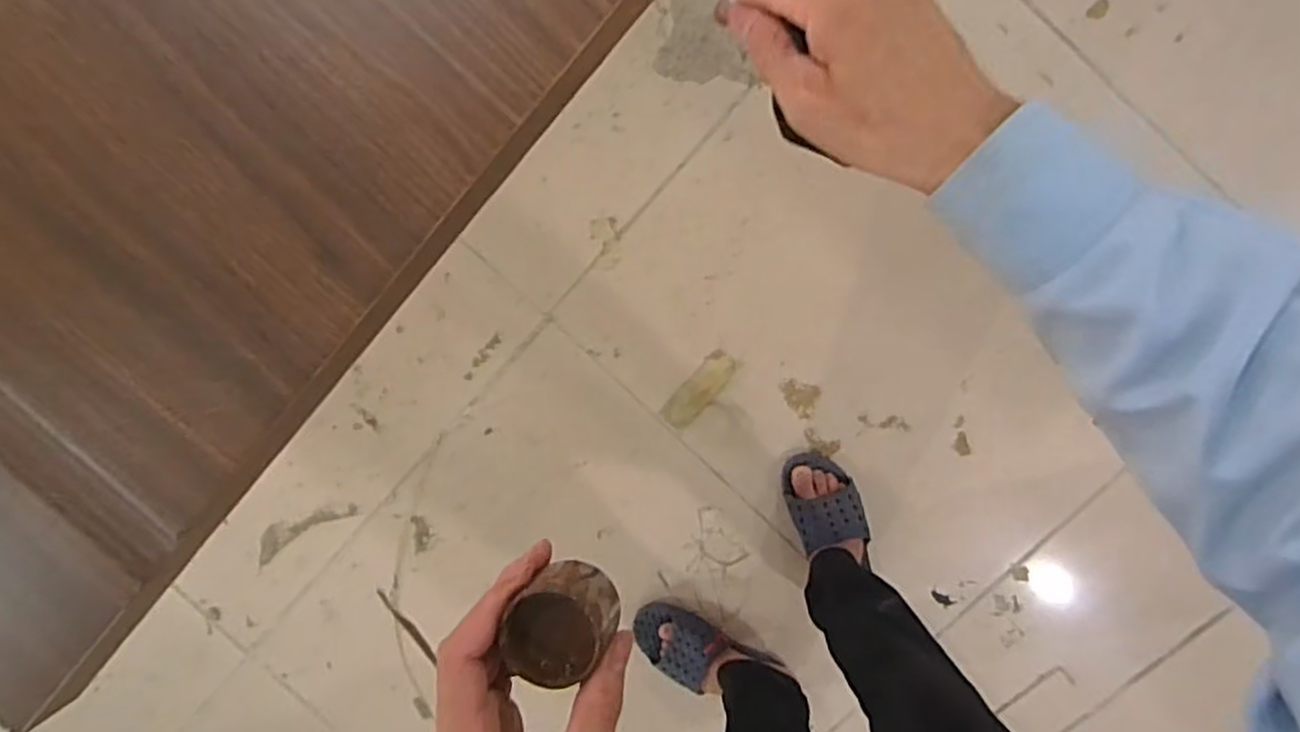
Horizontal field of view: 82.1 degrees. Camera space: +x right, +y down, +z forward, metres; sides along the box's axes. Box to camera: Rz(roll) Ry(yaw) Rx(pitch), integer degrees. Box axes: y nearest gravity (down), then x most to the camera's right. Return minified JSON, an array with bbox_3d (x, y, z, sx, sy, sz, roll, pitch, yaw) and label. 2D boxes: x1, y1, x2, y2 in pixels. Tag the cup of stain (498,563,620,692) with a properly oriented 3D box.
[{"bbox_3d":[-0.041,0.120,0.345,0.045,0.035,0.046,1,98,5],"label":"cup of stain"}]

